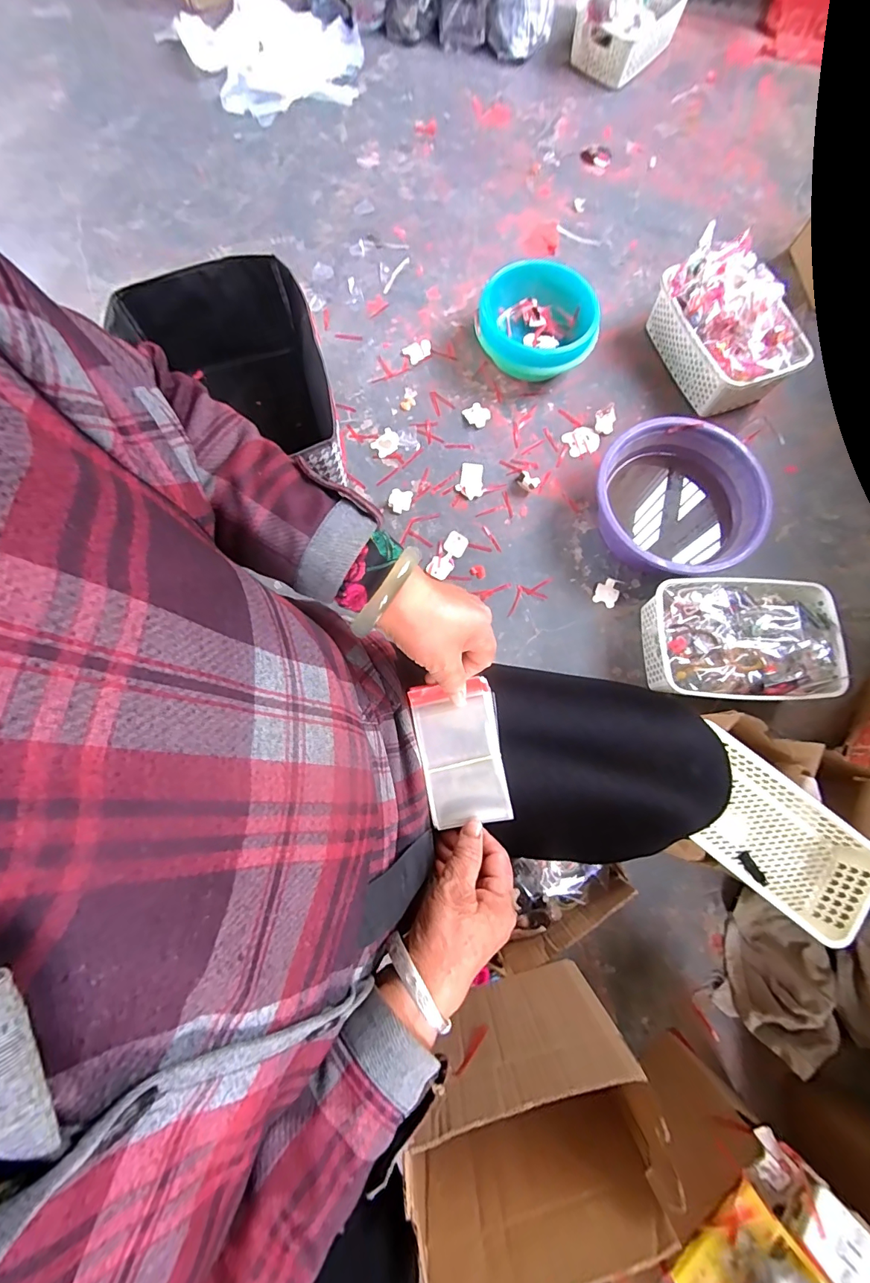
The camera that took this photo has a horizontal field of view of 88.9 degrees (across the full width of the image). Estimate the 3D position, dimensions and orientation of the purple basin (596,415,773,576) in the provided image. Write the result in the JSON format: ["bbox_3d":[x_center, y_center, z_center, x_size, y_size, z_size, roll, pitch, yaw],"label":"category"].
[{"bbox_3d":[0.433,-0.259,0.809,0.278,0.126,0.261,0,77,-1],"label":"purple basin"}]

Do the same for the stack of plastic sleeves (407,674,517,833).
[{"bbox_3d":[0.021,0.090,0.359,0.065,0.018,0.110,-8,77,-3],"label":"stack of plastic sleeves"}]

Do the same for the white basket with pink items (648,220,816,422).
[{"bbox_3d":[0.572,-0.621,0.888,0.174,0.156,0.306,-23,78,-6],"label":"white basket with pink items"}]

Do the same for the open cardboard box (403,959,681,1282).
[{"bbox_3d":[0.076,0.423,0.401,0.196,0.167,0.118,-14,78,-4],"label":"open cardboard box"}]

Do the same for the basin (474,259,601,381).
[{"bbox_3d":[0.204,-0.634,0.900,0.239,0.103,0.218,22,77,4],"label":"basin"}]

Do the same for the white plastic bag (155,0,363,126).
[{"bbox_3d":[-0.433,-1.480,1.110,0.495,0.076,0.393,-11,77,-4],"label":"white plastic bag"}]

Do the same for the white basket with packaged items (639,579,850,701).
[{"bbox_3d":[0.514,0.002,0.760,0.308,0.106,0.199,0,77,-1],"label":"white basket with packaged items"}]

